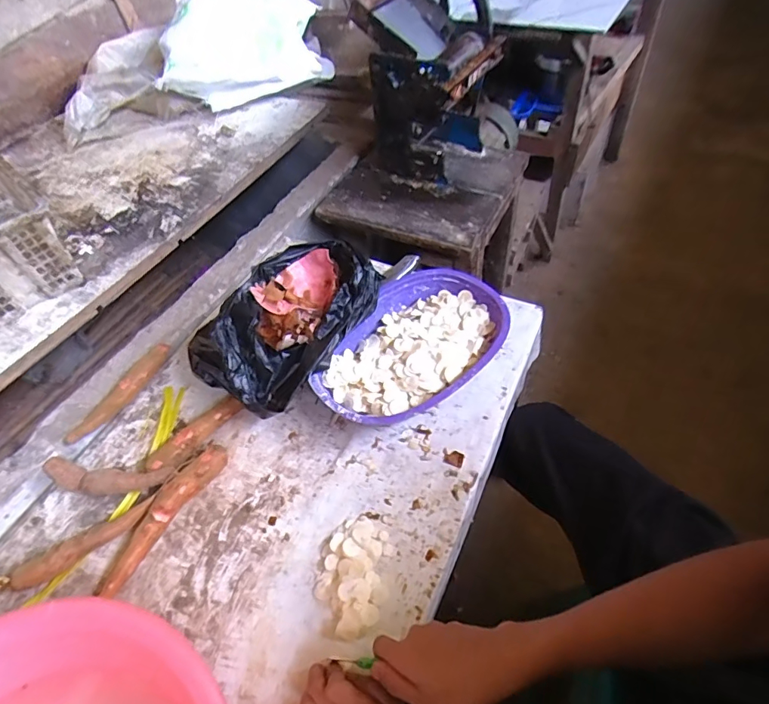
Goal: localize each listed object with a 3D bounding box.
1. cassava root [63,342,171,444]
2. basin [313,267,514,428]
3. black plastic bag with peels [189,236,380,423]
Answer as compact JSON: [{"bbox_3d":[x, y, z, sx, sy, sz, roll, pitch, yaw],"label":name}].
[{"bbox_3d":[-0.417,0.063,0.736,0.041,0.027,0.198,23,59,21],"label":"cassava root"},{"bbox_3d":[0.042,-0.002,0.686,0.202,0.070,0.294,33,63,26],"label":"basin"},{"bbox_3d":[-0.144,-0.043,0.697,0.283,0.107,0.191,-38,58,-20],"label":"black plastic bag with peels"}]

